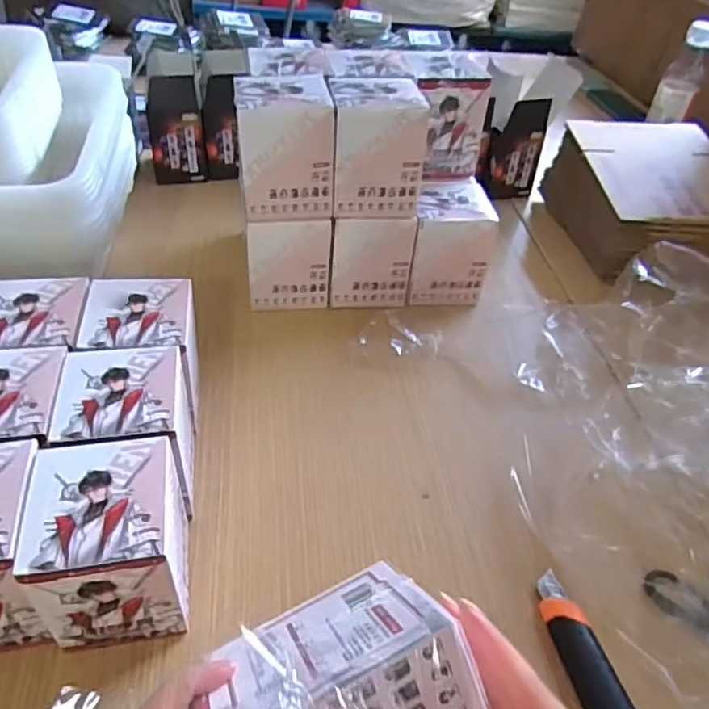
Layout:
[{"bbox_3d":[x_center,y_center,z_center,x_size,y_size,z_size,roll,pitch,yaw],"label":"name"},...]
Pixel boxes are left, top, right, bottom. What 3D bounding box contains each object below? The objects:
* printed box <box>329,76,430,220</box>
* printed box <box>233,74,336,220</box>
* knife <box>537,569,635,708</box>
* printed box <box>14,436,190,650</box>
[{"bbox_3d":[0.018,-0.207,0.611,0.088,0.107,0.086,-2,44,-9],"label":"printed box"},{"bbox_3d":[-0.071,-0.201,0.597,0.093,0.106,0.086,-4,45,-11],"label":"printed box"},{"bbox_3d":[0.160,0.211,0.404,0.035,0.020,0.146,-9,46,-16],"label":"knife"},{"bbox_3d":[-0.154,0.125,0.402,0.081,0.114,0.088,-4,45,-12],"label":"printed box"}]

